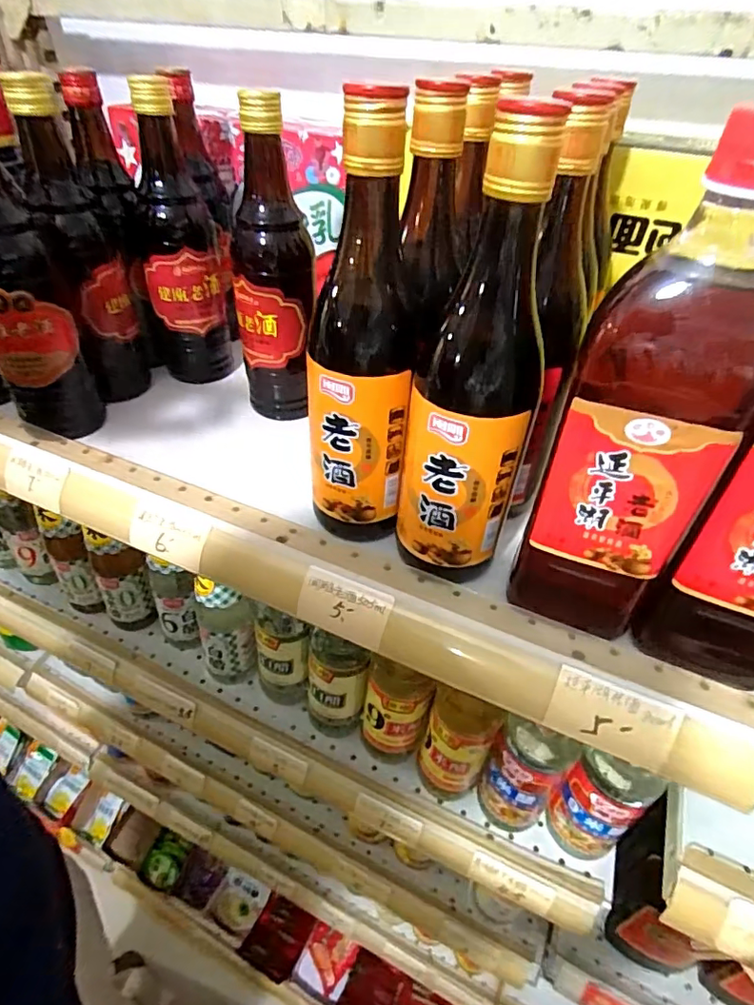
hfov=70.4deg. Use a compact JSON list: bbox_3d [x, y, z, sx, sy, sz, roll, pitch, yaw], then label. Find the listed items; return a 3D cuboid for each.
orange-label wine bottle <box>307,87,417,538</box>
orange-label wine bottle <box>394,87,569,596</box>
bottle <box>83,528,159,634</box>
[{"bbox_3d":[-0.011,-0.090,0.316,0.067,0.239,0.069,4,42,1],"label":"orange-label wine bottle"},{"bbox_3d":[0.052,-0.061,0.289,0.067,0.241,0.065,10,42,8],"label":"orange-label wine bottle"},{"bbox_3d":[-0.305,0.087,0.636,0.058,0.159,0.046,-23,48,-26],"label":"bottle"}]

